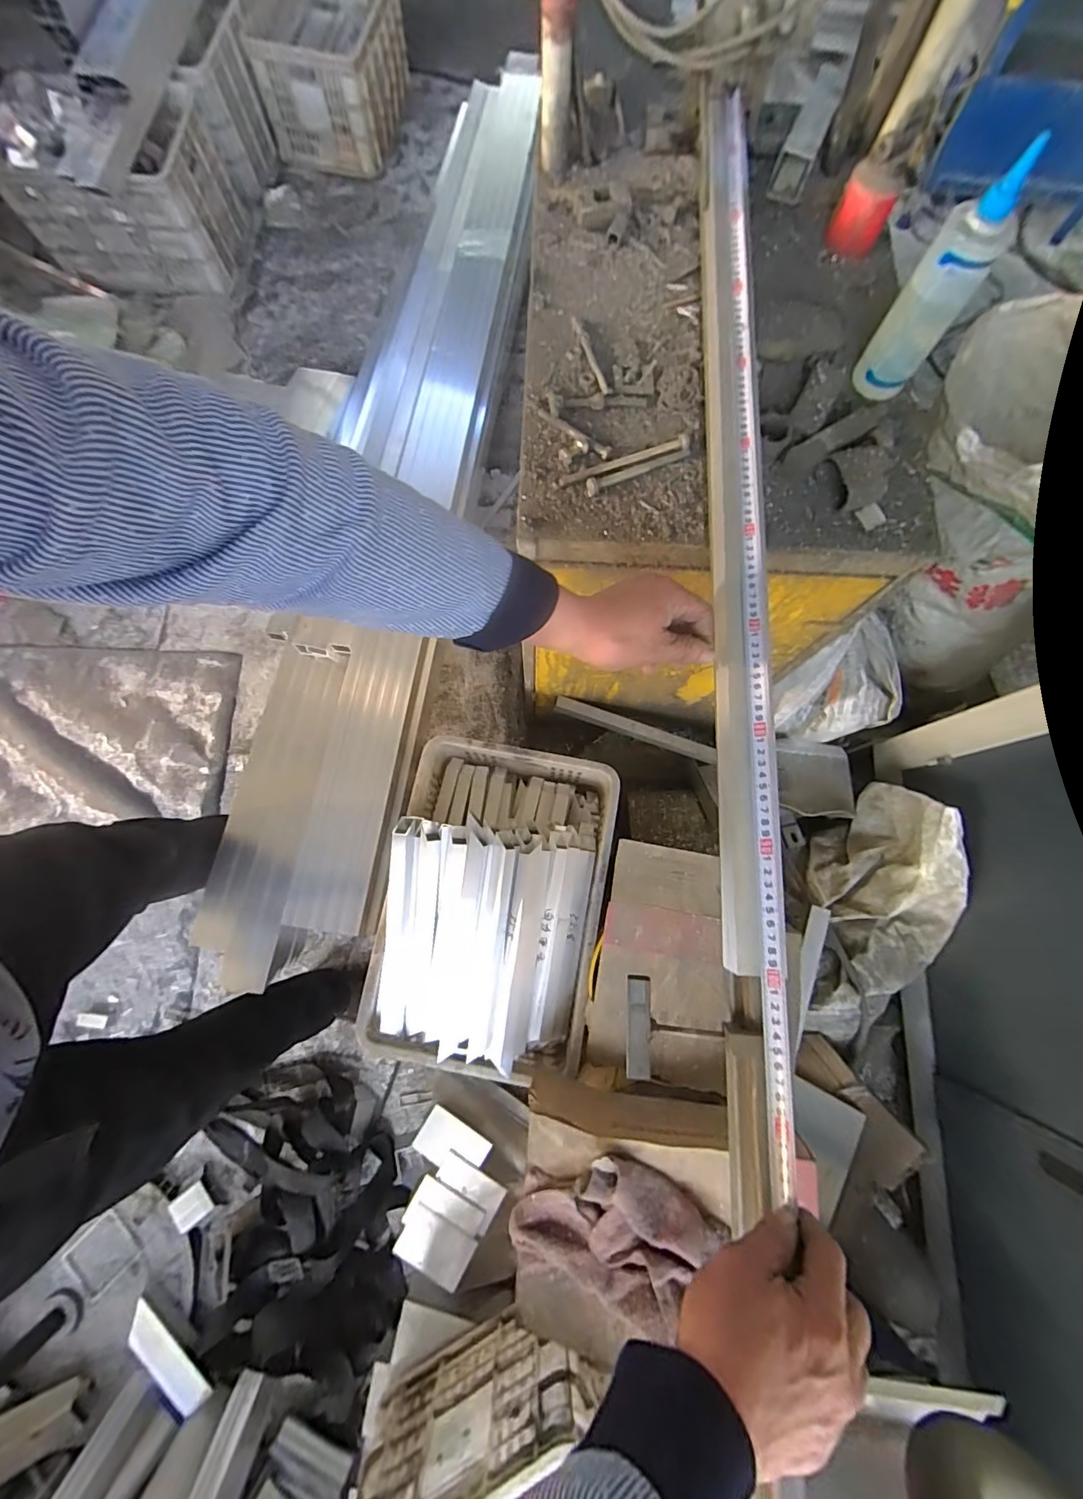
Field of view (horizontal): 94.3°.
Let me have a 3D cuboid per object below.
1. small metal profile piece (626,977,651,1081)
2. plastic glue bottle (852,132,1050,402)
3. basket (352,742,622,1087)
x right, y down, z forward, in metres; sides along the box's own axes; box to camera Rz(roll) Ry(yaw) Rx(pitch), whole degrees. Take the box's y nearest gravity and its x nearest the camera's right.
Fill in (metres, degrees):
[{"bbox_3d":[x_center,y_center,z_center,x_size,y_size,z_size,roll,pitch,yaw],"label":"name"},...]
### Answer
[{"bbox_3d":[0.080,0.228,0.413,0.019,0.011,0.079,2,77,0],"label":"small metal profile piece"},{"bbox_3d":[0.394,-0.456,0.506,0.049,0.178,0.057,-26,78,-6],"label":"plastic glue bottle"},{"bbox_3d":[-0.079,0.256,0.871,0.352,0.184,0.512,10,77,2],"label":"basket"}]

